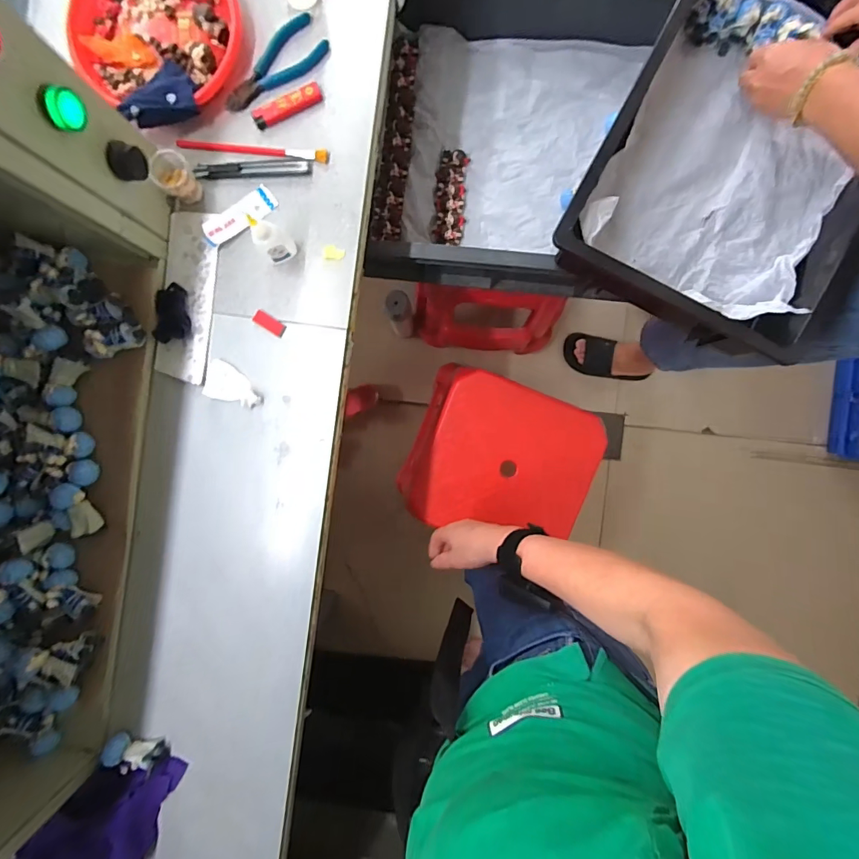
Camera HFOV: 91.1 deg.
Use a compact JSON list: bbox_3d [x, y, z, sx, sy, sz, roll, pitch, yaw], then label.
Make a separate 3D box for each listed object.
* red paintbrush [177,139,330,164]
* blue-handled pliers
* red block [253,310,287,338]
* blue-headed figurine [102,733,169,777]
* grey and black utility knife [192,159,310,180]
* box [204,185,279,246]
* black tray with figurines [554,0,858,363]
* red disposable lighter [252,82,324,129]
[{"bbox_3d":[-0.186,-0.299,0.449,0.154,0.013,0.014,4,92,1],"label":"red paintbrush"},{"bbox_3d":[-0.166,-0.384,0.444,0.125,0.008,0.056,-42,90,2],"label":"blue-handled pliers"},{"bbox_3d":[-0.173,-0.114,0.455,0.033,0.009,0.016,30,92,0],"label":"red block"},{"bbox_3d":[-0.321,0.352,0.455,0.067,0.019,0.031,8,92,1],"label":"blue-headed figurine"},{"bbox_3d":[-0.187,-0.279,0.447,0.119,0.013,0.016,-5,92,1],"label":"grey and black utility knife"},{"bbox_3d":[-0.205,-0.228,0.451,0.083,0.009,0.031,-37,90,2],"label":"box"},{"bbox_3d":[0.403,-0.346,0.518,0.343,0.088,0.468,28,92,0],"label":"black tray with figurines"},{"bbox_3d":[-0.150,-0.344,0.446,0.077,0.012,0.017,-30,91,2],"label":"red disposable lighter"}]

